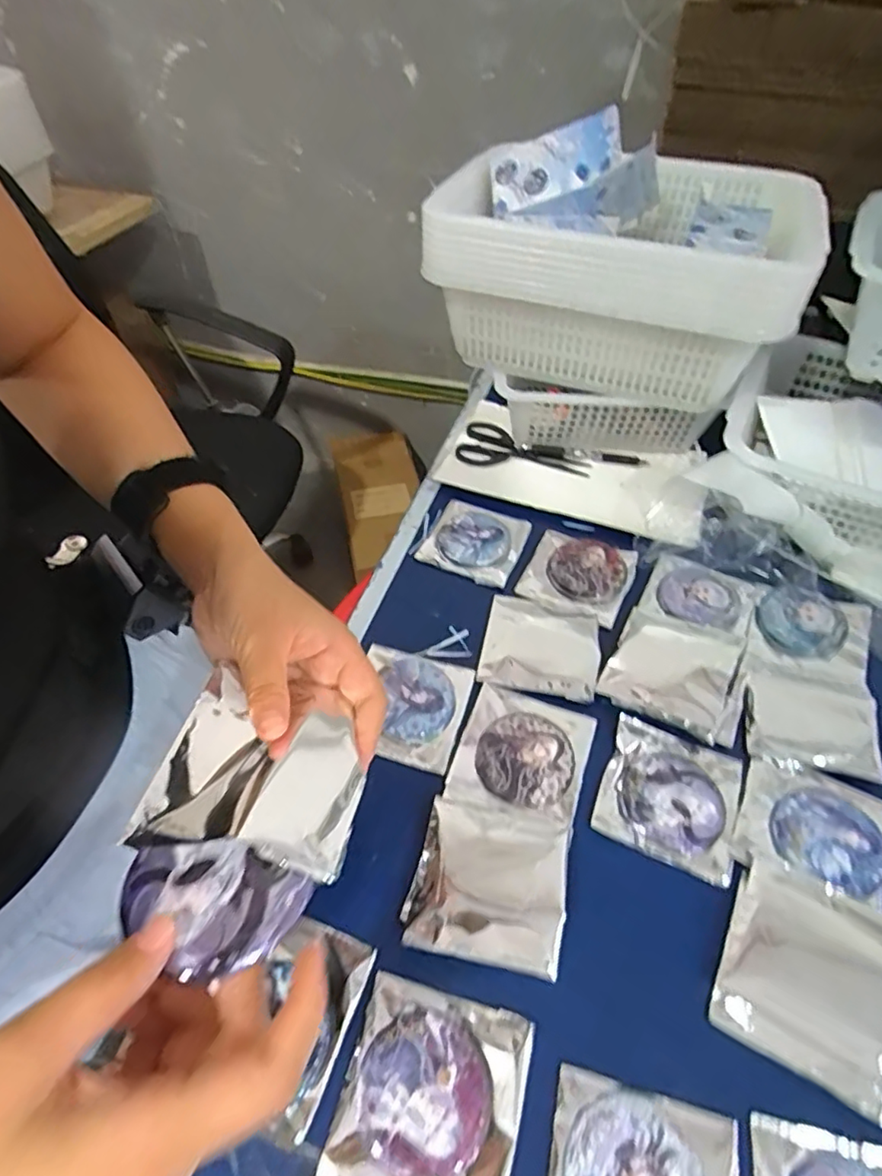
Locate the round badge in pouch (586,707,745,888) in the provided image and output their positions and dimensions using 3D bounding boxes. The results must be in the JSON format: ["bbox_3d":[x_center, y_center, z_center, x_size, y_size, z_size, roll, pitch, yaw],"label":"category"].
[{"bbox_3d":[0.169,0.152,0.440,0.093,0.006,0.096,20,54,16],"label":"round badge in pouch"}]

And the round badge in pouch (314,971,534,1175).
[{"bbox_3d":[-0.006,0.281,0.329,0.095,0.010,0.095,12,52,10],"label":"round badge in pouch"}]

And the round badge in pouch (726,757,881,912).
[{"bbox_3d":[0.266,0.170,0.424,0.101,0.021,0.091,20,54,16],"label":"round badge in pouch"}]

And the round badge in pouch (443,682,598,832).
[{"bbox_3d":[0.062,0.126,0.455,0.093,0.008,0.098,16,53,13],"label":"round badge in pouch"}]

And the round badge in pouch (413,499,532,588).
[{"bbox_3d":[0.034,-0.052,0.604,0.093,0.009,0.098,20,54,16],"label":"round badge in pouch"}]

